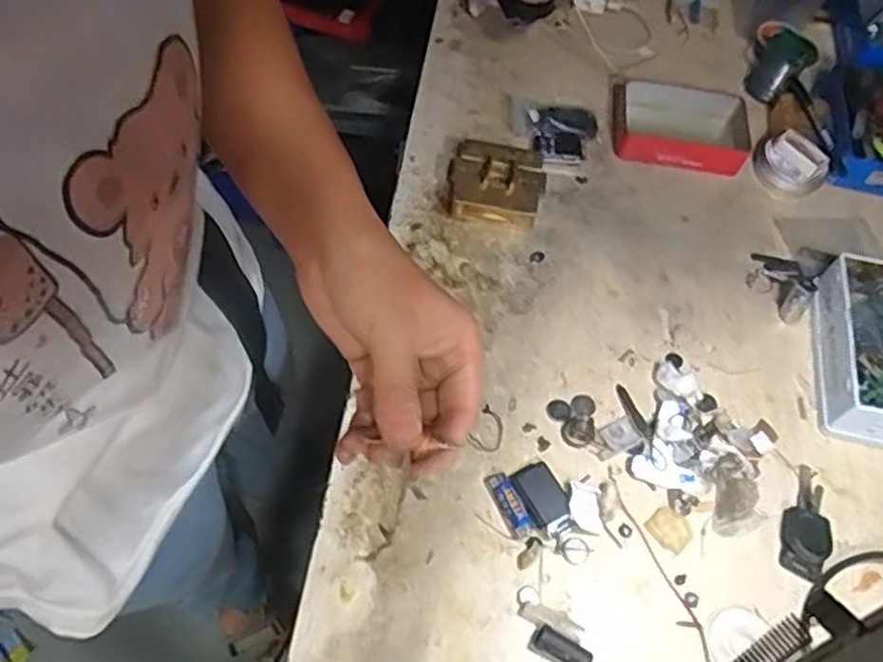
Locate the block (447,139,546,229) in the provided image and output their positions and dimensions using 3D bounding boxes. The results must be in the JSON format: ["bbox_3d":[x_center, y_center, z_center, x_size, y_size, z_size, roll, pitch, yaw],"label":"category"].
[{"bbox_3d":[0.051,-0.142,0.676,0.088,0.030,0.079,14,60,3],"label":"block"}]

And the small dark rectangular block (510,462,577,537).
[{"bbox_3d":[0.077,0.127,0.531,0.034,0.013,0.053,-25,65,-18],"label":"small dark rectangular block"}]

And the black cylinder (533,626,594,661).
[{"bbox_3d":[0.082,0.217,0.481,0.040,0.012,0.016,28,62,11],"label":"black cylinder"}]

